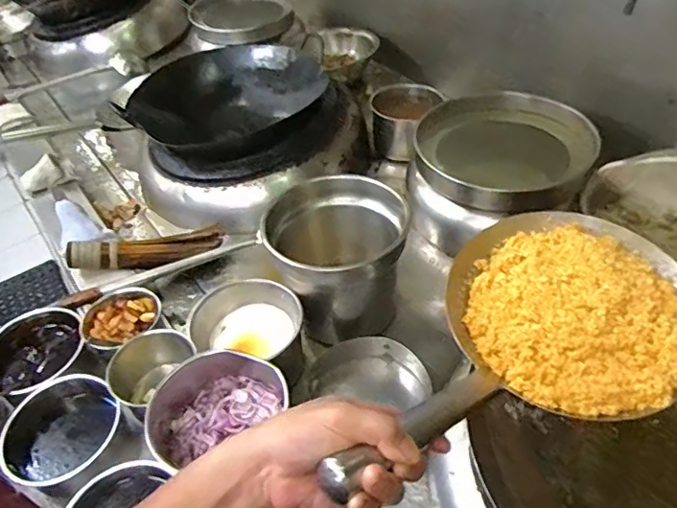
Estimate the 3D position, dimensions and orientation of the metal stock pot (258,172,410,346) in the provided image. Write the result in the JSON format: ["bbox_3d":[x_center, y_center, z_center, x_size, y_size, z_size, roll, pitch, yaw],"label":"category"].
[{"bbox_3d":[0.005,0.020,0.919,0.213,0.225,0.194,-3,44,3],"label":"metal stock pot"}]

